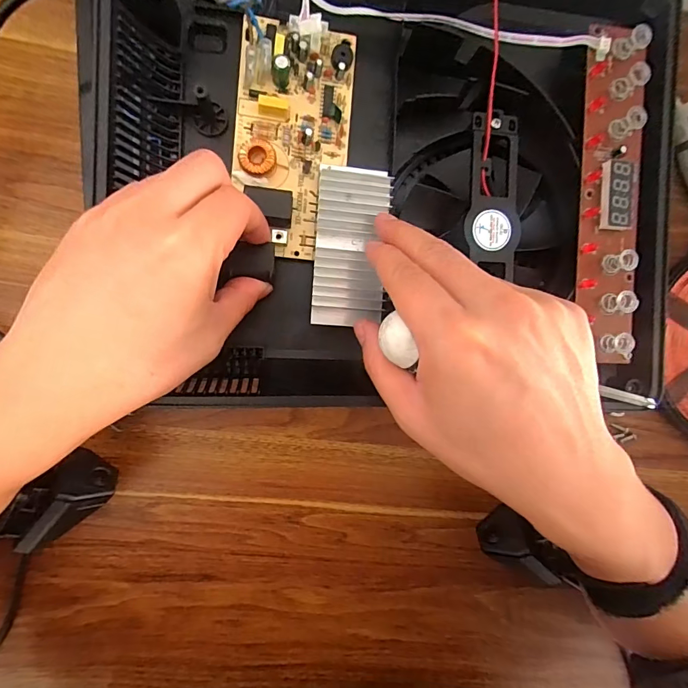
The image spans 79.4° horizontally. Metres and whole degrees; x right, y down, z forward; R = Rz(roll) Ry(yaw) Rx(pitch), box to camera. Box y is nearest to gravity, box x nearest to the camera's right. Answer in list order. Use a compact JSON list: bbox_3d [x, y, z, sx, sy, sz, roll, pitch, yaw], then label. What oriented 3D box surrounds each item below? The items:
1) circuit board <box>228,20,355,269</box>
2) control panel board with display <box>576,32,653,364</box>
[{"bbox_3d":[-0.032,-0.128,0.255,0.069,0.020,0.142,5,90,-8],"label":"circuit board"},{"bbox_3d":[0.171,-0.092,0.260,0.038,0.019,0.203,2,90,-7],"label":"control panel board with display"}]

